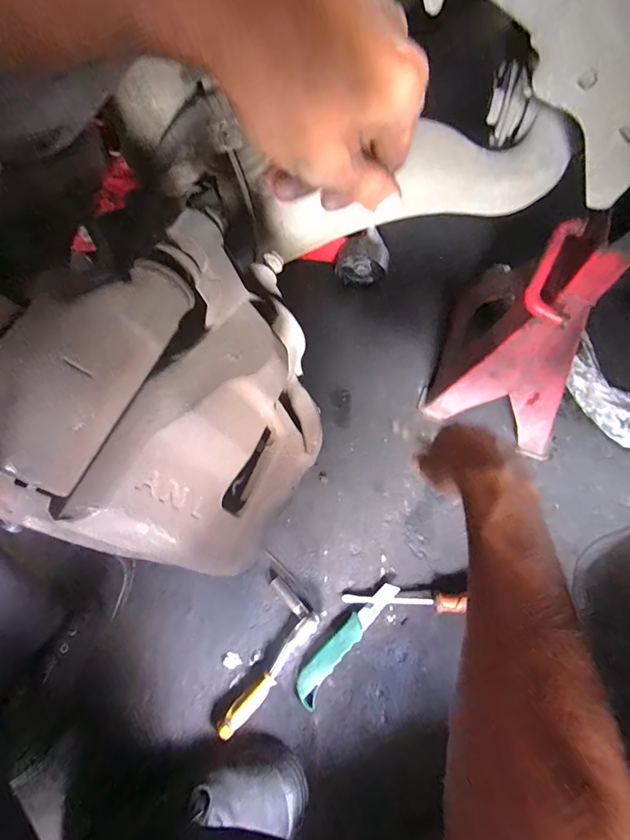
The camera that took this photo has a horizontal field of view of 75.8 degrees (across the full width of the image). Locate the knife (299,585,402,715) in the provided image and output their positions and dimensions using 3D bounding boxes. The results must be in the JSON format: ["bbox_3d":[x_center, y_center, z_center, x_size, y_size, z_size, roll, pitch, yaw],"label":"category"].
[{"bbox_3d":[0.041,0.290,0.538,0.037,0.019,0.182,37,75,15],"label":"knife"}]

